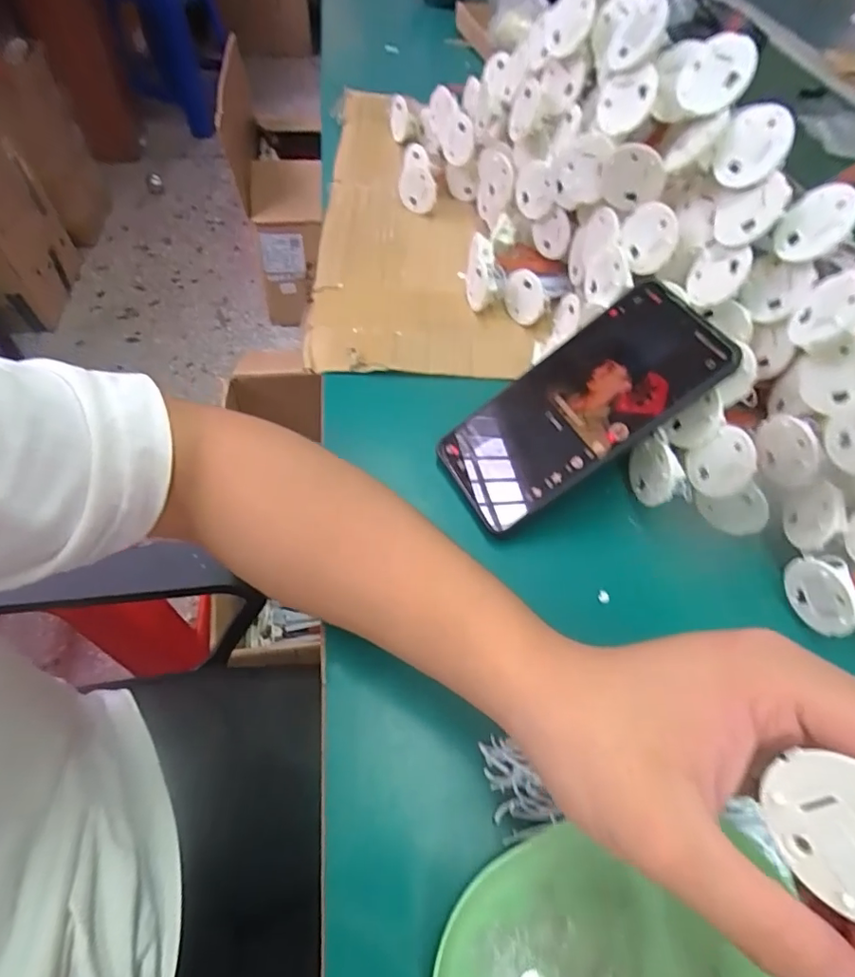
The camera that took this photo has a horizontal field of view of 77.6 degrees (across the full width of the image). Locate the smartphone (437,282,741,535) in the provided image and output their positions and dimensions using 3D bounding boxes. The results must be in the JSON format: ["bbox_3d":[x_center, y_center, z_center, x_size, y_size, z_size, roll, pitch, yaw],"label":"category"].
[{"bbox_3d":[0.083,-0.046,0.307,0.163,0.013,0.076,-36,59,15],"label":"smartphone"}]

